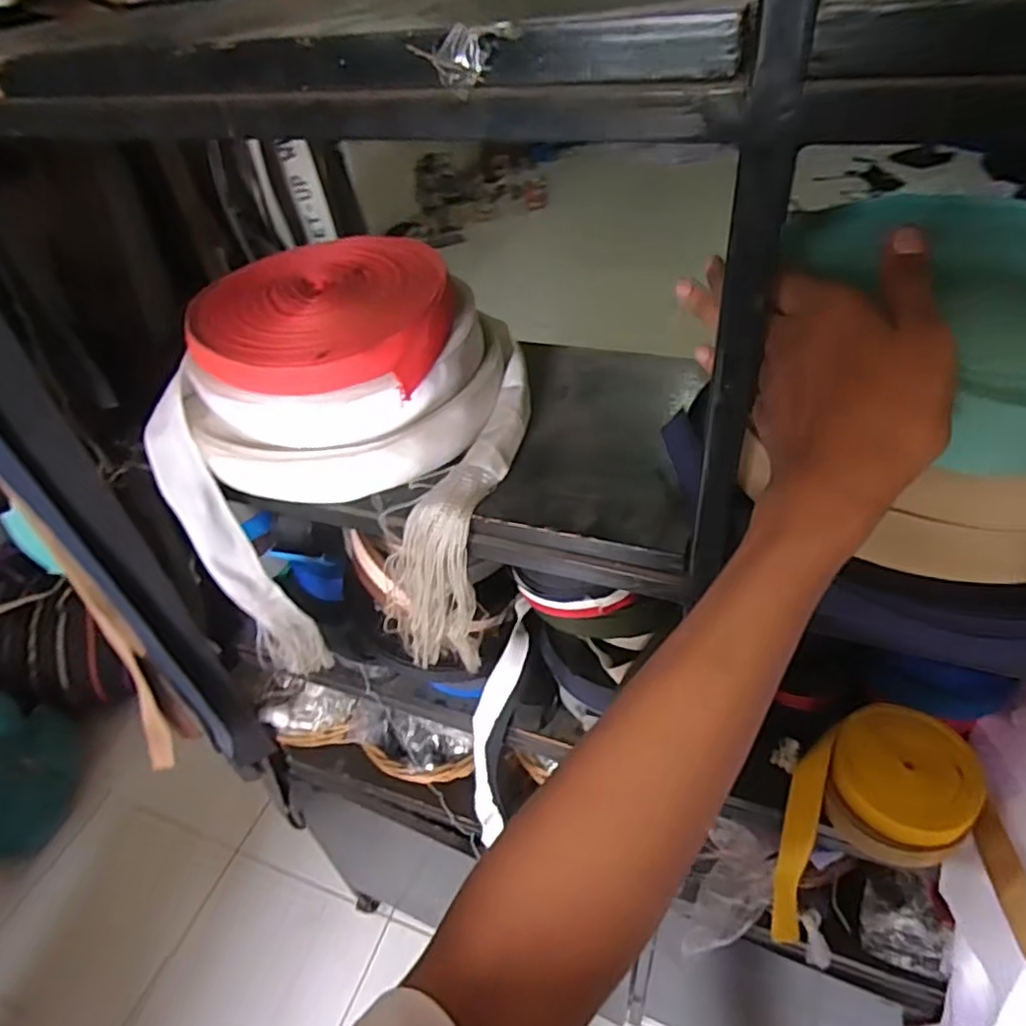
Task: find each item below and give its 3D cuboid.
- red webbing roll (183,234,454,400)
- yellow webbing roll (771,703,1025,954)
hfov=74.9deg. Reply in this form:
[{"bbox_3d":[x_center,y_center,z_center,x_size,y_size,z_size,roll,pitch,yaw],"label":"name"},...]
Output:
[{"bbox_3d":[-0.139,-0.150,0.493,0.184,0.034,0.176,-4,42,4],"label":"red webbing roll"},{"bbox_3d":[0.326,0.283,0.550,0.193,0.186,0.139,18,48,26],"label":"yellow webbing roll"}]

